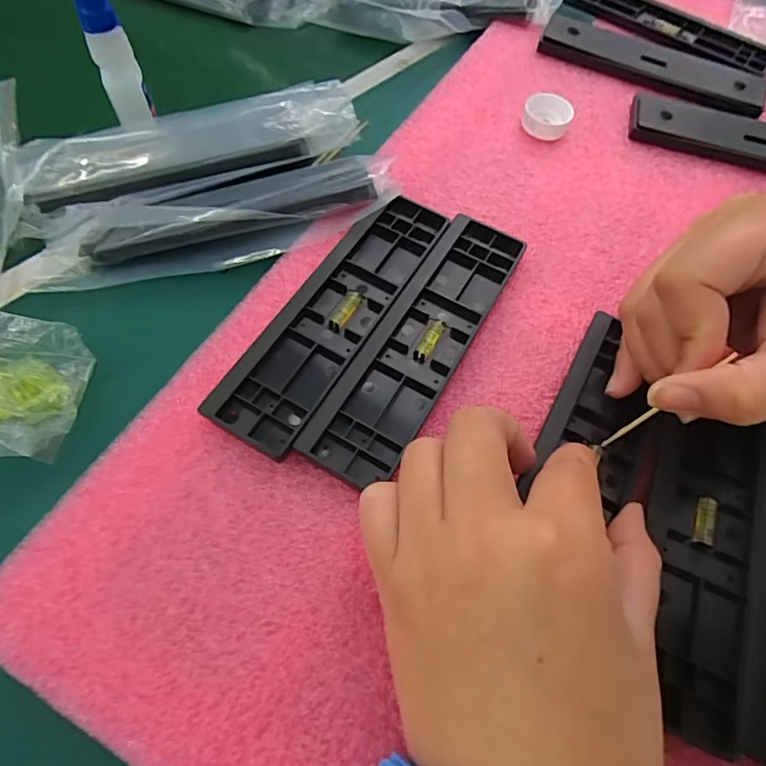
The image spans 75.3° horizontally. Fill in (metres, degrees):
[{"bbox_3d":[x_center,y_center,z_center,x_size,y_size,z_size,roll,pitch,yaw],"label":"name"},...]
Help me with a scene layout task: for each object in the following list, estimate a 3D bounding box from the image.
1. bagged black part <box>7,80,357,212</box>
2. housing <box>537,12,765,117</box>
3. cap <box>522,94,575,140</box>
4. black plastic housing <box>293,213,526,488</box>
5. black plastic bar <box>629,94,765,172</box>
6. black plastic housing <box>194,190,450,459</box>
[{"bbox_3d":[-0.114,-0.141,0.291,0.194,0.016,0.053,-15,65,-10],"label":"bagged black part"},{"bbox_3d":[0.195,-0.233,0.356,0.156,0.012,0.056,26,64,10],"label":"housing"},{"bbox_3d":[0.106,-0.172,0.322,0.030,0.014,0.030,1,63,-2],"label":"cap"},{"bbox_3d":[0.019,-0.023,0.239,0.041,0.009,0.157,28,65,11],"label":"black plastic housing"},{"bbox_3d":[0.243,-0.160,0.324,0.160,0.008,0.046,16,63,5],"label":"black plastic bar"},{"bbox_3d":[-0.023,-0.039,0.243,0.045,0.009,0.158,28,65,11],"label":"black plastic housing"}]

